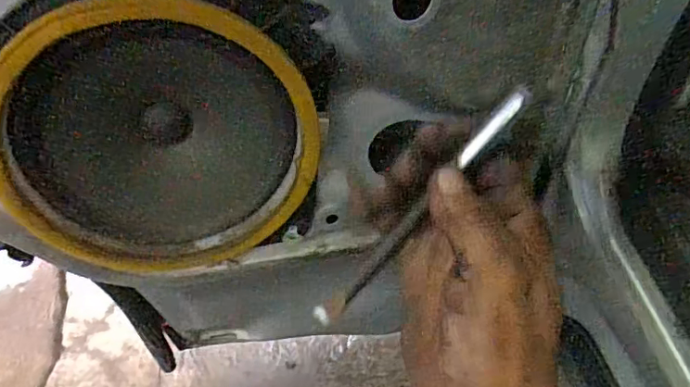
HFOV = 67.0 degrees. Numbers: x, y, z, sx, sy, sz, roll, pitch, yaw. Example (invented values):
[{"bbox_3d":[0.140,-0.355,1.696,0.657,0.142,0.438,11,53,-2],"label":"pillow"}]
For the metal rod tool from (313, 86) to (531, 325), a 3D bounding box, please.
[{"bbox_3d":[0.032,0.015,0.265,0.011,0.169,0.008,17,34,-32],"label":"metal rod tool"}]

